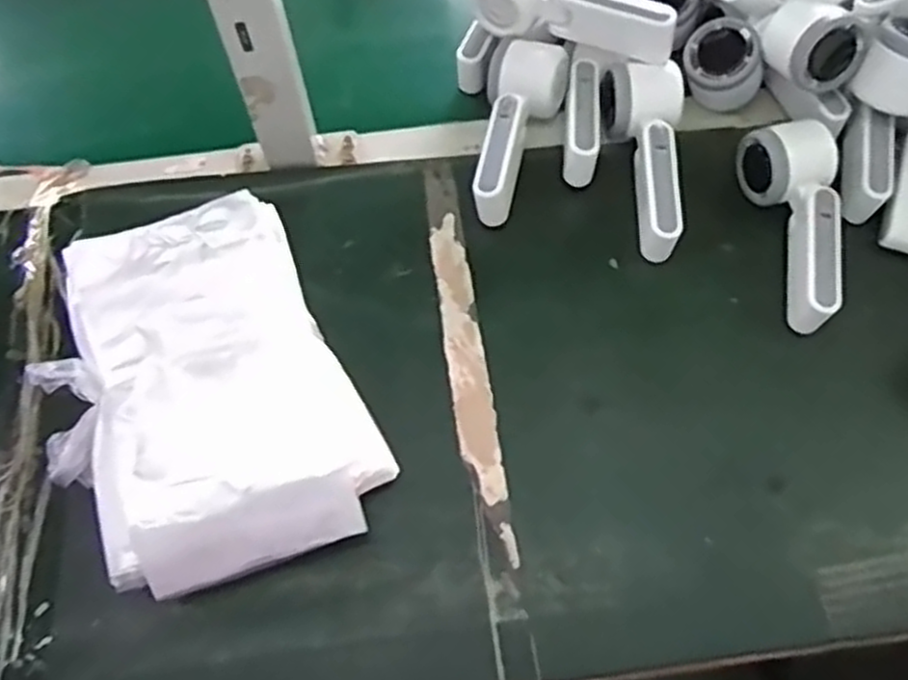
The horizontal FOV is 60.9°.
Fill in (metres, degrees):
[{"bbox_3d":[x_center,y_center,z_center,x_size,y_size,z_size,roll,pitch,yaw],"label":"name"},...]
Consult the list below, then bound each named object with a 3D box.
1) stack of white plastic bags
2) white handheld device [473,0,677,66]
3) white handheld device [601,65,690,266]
[{"bbox_3d":[-0.172,0.039,0.514,0.195,0.070,0.251,-26,65,-11],"label":"stack of white plastic bags"},{"bbox_3d":[0.096,-0.263,0.623,0.165,0.052,0.055,27,67,15],"label":"white handheld device"},{"bbox_3d":[0.152,-0.140,0.609,0.060,0.057,0.152,2,63,3],"label":"white handheld device"}]

